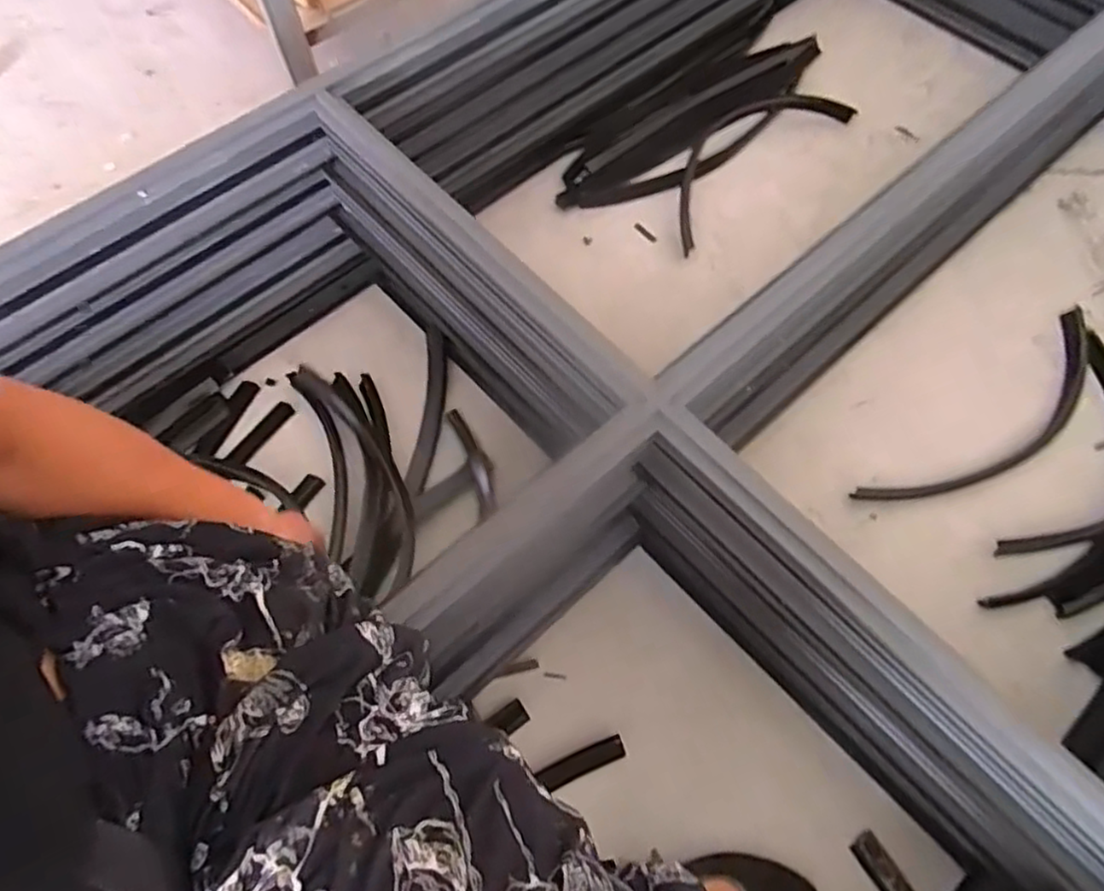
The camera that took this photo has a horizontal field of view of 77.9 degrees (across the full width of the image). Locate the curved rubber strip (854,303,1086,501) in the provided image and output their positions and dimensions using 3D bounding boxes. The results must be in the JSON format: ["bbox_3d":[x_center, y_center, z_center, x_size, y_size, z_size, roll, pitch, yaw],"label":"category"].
[{"bbox_3d":[0.630,-0.034,0.947,0.487,0.023,0.113,-35,70,-14],"label":"curved rubber strip"}]

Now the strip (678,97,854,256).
[{"bbox_3d":[0.324,-0.497,1.151,0.438,0.018,0.149,-41,71,-16],"label":"strip"}]

